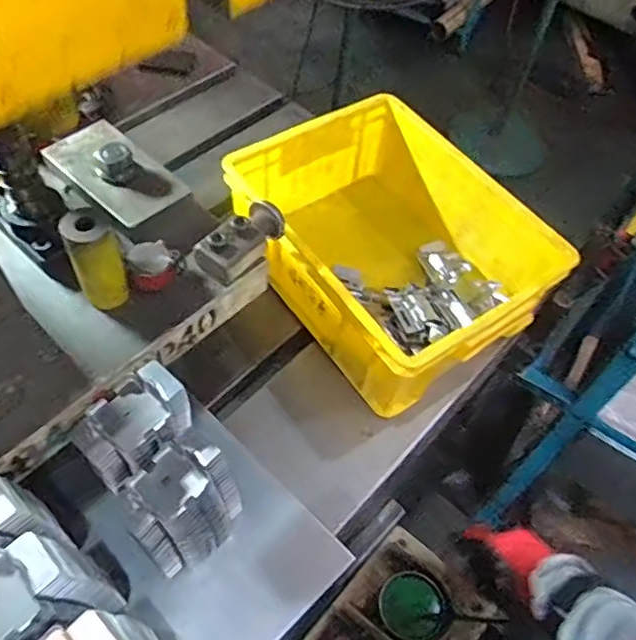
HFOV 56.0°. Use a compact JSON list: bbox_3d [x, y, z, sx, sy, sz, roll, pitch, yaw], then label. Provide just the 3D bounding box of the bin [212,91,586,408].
[{"bbox_3d":[0.084,-0.092,0.721,0.261,0.127,0.344,-28,62,-23],"label":"bin"}]

